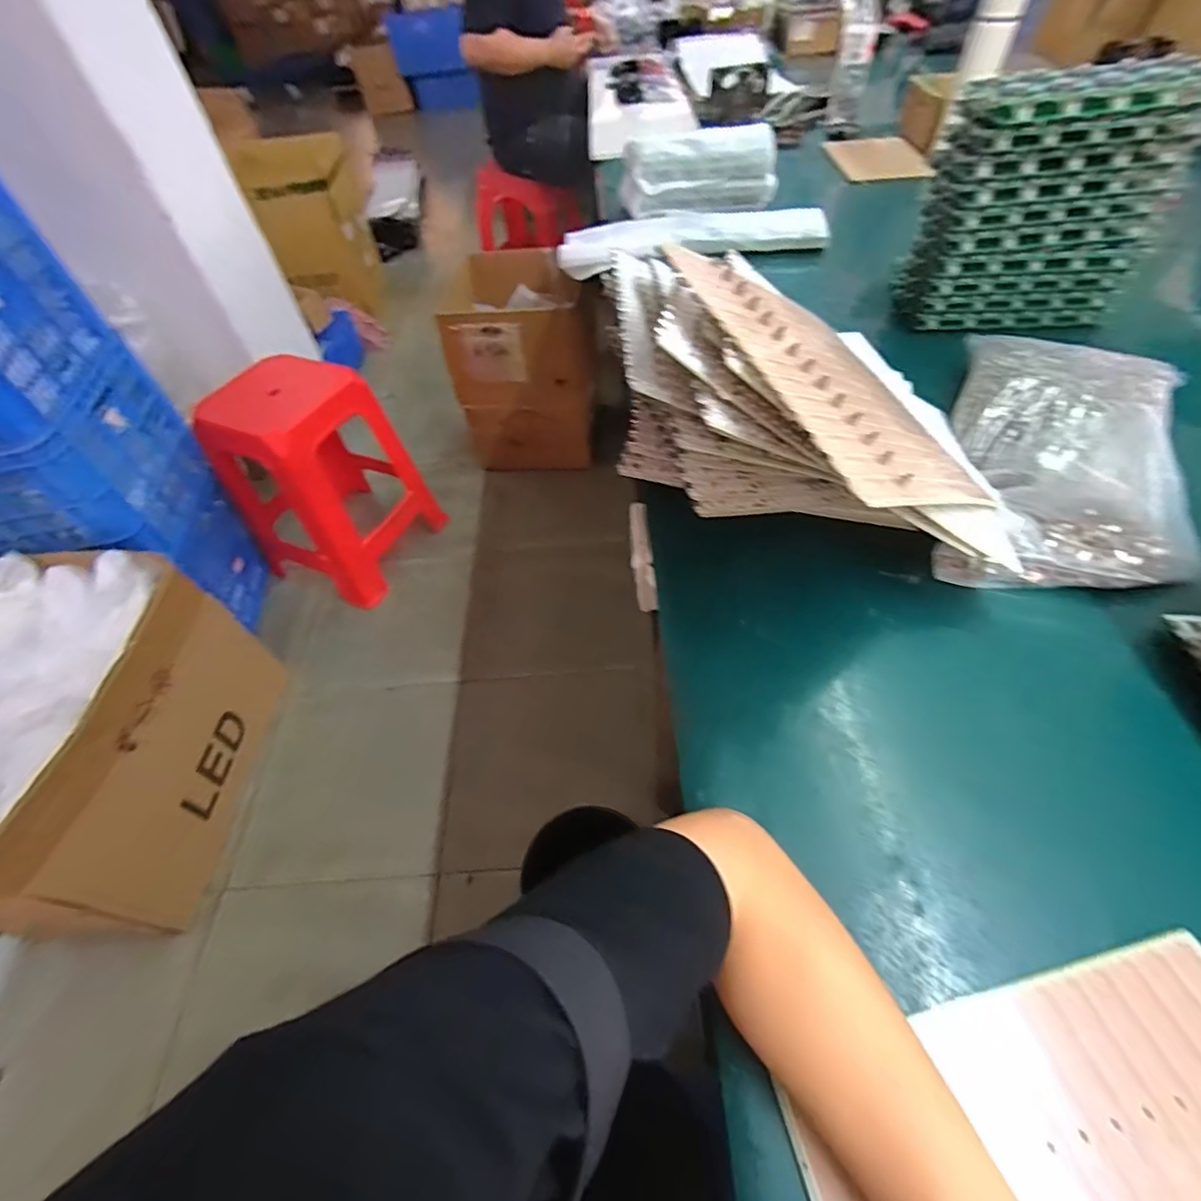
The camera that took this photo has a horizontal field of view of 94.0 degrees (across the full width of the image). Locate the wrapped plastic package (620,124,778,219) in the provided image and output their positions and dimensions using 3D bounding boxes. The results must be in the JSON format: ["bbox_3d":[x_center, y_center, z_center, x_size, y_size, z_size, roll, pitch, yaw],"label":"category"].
[{"bbox_3d":[0.171,-0.755,0.985,0.261,0.094,0.107,-7,51,0],"label":"wrapped plastic package"}]

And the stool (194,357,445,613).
[{"bbox_3d":[-0.674,-0.307,1.409,0.358,0.494,0.407,17,55,17],"label":"stool"}]

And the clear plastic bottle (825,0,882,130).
[{"bbox_3d":[0.558,-1.200,1.224,0.073,0.210,0.064,10,53,13],"label":"clear plastic bottle"}]

